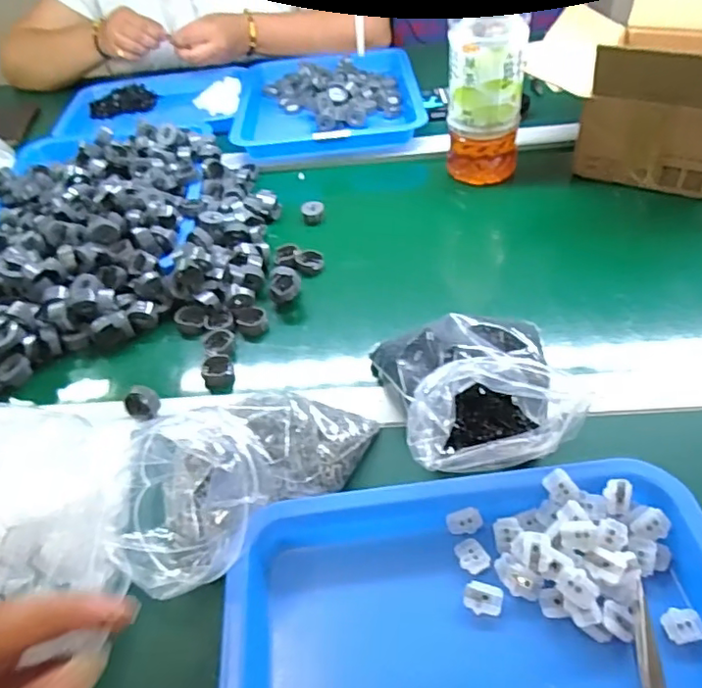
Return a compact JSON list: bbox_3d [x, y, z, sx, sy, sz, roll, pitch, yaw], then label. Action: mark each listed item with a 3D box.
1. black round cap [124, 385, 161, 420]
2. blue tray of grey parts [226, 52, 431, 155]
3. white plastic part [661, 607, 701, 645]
[{"bbox_3d":[-0.165,0.046,0.466,0.024,0.015,0.024,-3,45,3],"label":"black round cap"},{"bbox_3d":[-0.033,-0.359,0.869,0.261,0.035,0.306,-5,45,2],"label":"blue tray of grey parts"},{"bbox_3d":[0.185,0.159,0.330,0.021,0.010,0.018,-10,45,-3],"label":"white plastic part"}]

